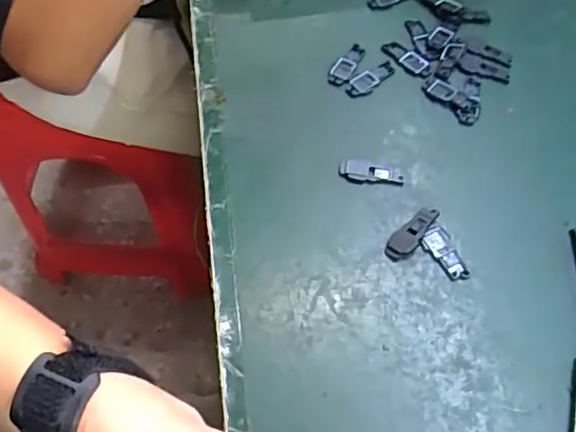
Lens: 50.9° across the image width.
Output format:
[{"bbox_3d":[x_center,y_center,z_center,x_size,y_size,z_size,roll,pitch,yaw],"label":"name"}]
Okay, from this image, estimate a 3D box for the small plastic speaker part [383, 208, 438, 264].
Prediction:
[{"bbox_3d":[0.075,0.010,0.364,0.015,0.004,0.043,37,67,19],"label":"small plastic speaker part"}]

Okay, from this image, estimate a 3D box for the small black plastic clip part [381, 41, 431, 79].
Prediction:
[{"bbox_3d":[0.087,-0.114,0.438,0.016,0.004,0.041,-40,67,-20],"label":"small black plastic clip part"}]

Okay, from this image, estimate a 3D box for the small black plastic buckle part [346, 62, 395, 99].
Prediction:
[{"bbox_3d":[0.059,-0.097,0.427,0.041,0.004,0.015,-35,66,-18],"label":"small black plastic buckle part"}]

